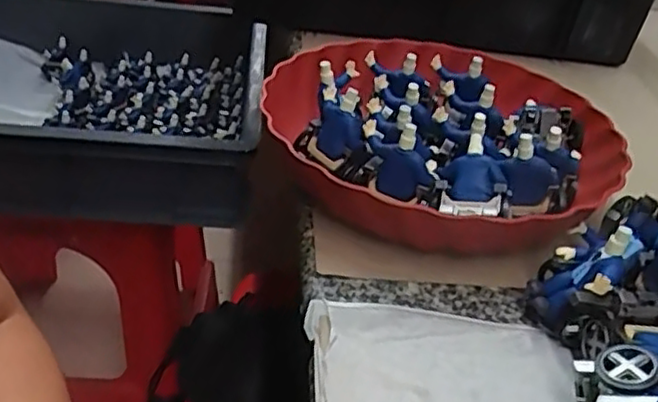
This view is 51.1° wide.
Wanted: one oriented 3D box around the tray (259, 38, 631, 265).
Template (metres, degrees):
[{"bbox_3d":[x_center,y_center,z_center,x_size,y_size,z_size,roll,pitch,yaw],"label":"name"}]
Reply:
[{"bbox_3d":[0.076,-0.044,0.481,0.241,0.065,0.244,0,35,-11],"label":"tray"}]

